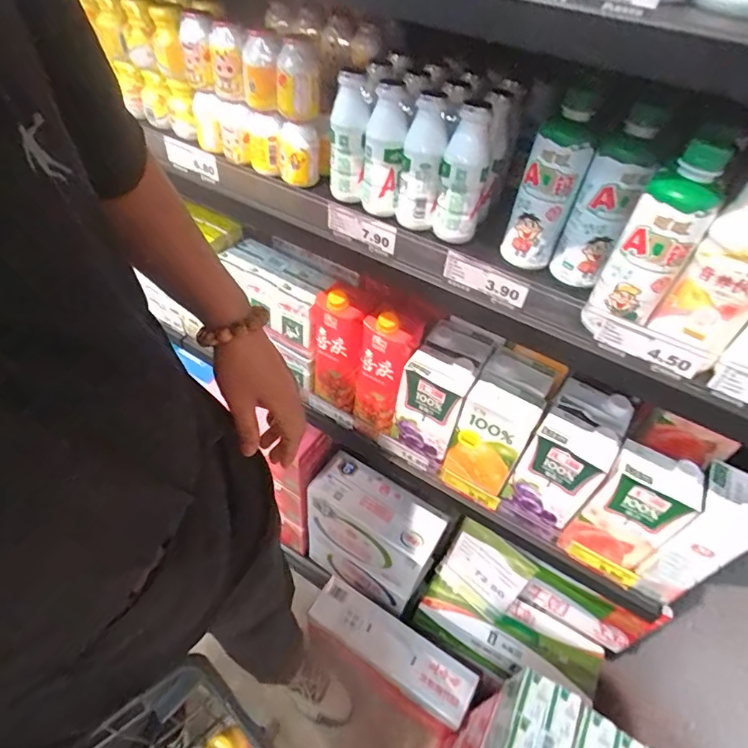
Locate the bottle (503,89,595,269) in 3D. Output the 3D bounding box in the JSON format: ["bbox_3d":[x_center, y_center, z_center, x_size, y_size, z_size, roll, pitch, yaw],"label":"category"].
[{"bbox_3d":[0.180,-0.192,0.486,0.056,0.166,0.052,20,47,14],"label":"bottle"}]

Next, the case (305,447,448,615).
[{"bbox_3d":[-0.007,0.347,1.015,0.261,0.288,0.122,30,51,22],"label":"case"}]

